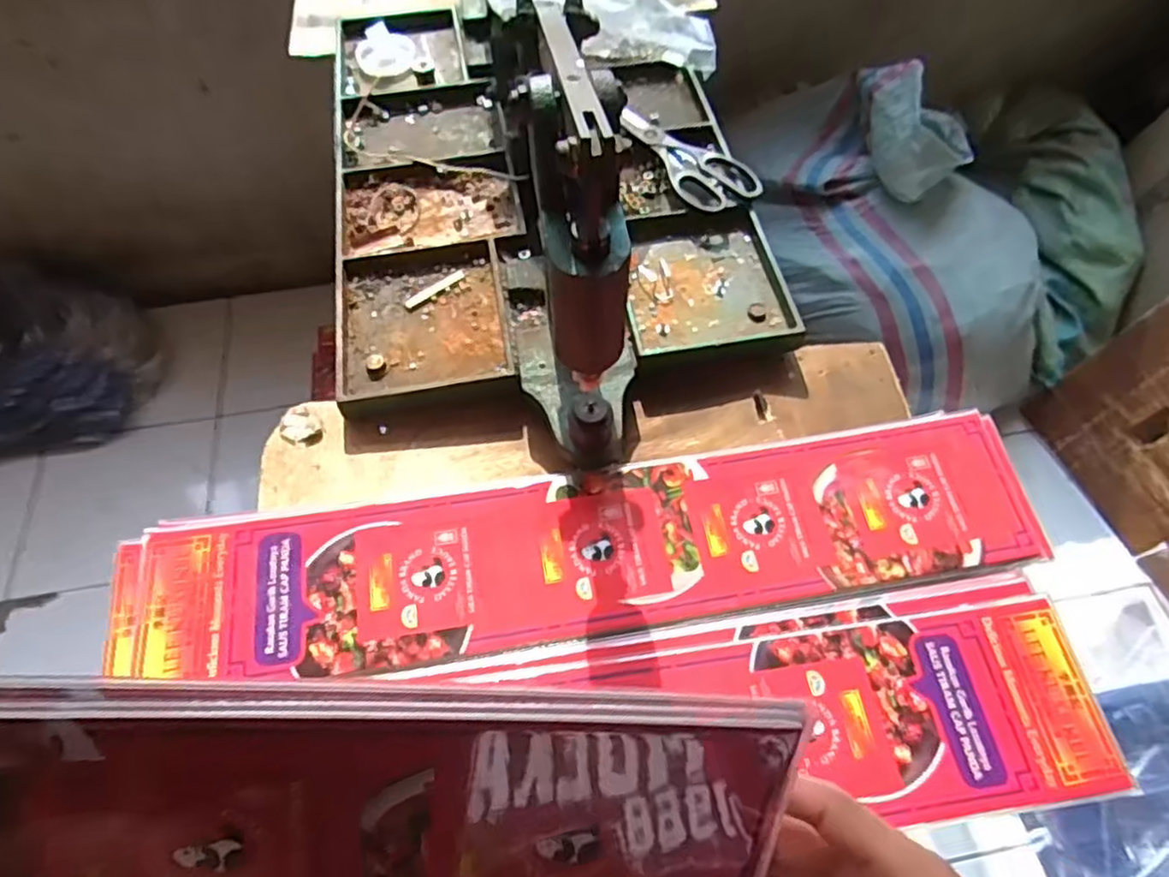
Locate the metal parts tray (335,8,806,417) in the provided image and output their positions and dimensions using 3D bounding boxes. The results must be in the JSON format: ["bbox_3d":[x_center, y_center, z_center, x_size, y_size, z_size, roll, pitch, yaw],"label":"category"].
[{"bbox_3d":[-0.042,-0.250,0.631,0.358,0.038,0.539,-9,60,-6],"label":"metal parts tray"}]

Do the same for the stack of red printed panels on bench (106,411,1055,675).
[{"bbox_3d":[0.006,0.070,0.447,0.580,0.015,0.113,-7,60,-5],"label":"stack of red printed panels on bench"}]

